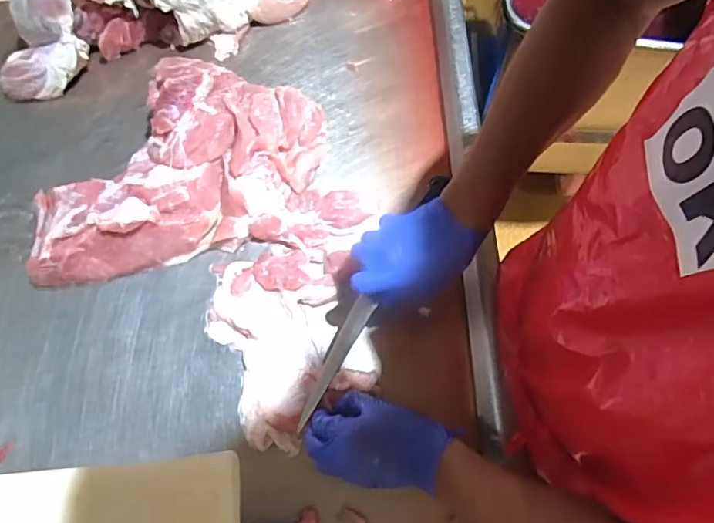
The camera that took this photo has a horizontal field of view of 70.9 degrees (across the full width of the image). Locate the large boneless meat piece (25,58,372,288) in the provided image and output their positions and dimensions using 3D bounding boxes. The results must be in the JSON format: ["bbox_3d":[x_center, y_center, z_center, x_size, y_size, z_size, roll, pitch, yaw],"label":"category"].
[{"bbox_3d":[-0.206,-0.131,0.629,0.399,0.082,0.257,-9,68,-1],"label":"large boneless meat piece"}]

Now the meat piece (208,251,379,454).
[{"bbox_3d":[-0.072,0.086,0.570,0.170,0.041,0.215,-16,69,-3],"label":"meat piece"}]

